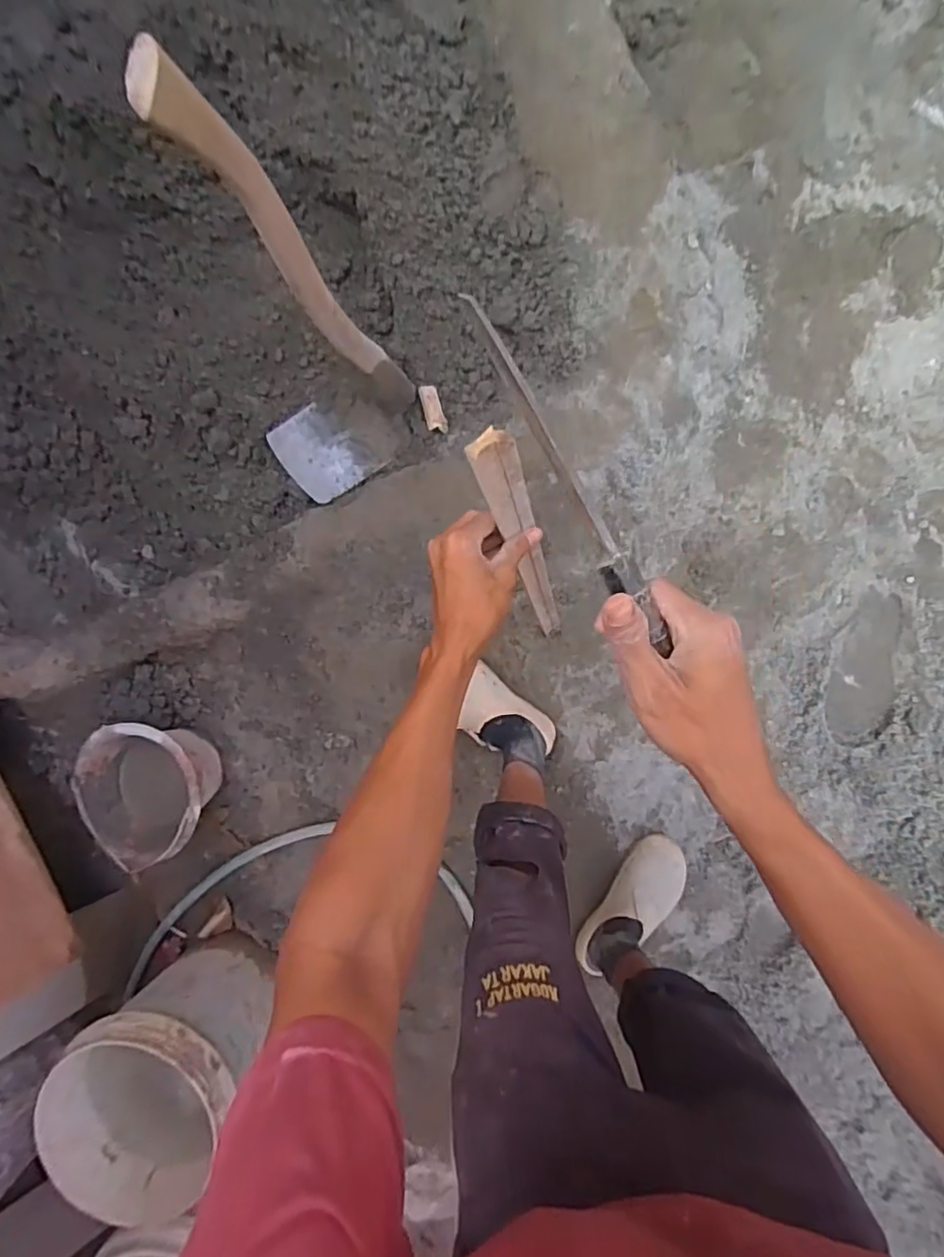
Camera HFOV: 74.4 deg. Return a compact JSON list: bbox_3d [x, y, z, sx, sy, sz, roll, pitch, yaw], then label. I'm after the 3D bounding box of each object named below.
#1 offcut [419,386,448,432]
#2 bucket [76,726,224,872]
[{"bbox_3d":[-0.072,-0.403,1.146,0.036,0.017,0.085,-18,102,6],"label":"offcut"},{"bbox_3d":[-0.612,0.306,1.178,0.245,0.145,0.259,0,91,6],"label":"bucket"}]

